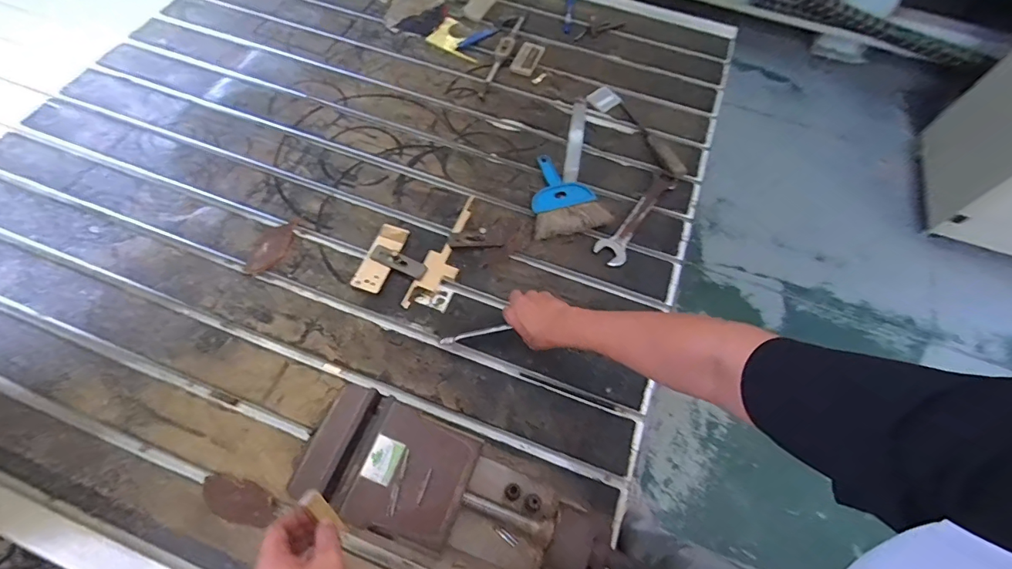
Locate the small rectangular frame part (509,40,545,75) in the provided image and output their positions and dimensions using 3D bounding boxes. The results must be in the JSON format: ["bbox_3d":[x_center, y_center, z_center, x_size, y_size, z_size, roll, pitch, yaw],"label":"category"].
[{"bbox_3d":[0.051,-0.526,1.058,0.055,0.006,0.117,22,63,8],"label":"small rectangular frame part"}]

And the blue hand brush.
[{"bbox_3d":[0.112,-0.177,0.873,0.138,0.021,0.179,-8,63,-7],"label":"blue hand brush"}]

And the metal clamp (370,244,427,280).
[{"bbox_3d":[-0.185,-0.038,0.785,0.098,0.017,0.031,23,63,9],"label":"metal clamp"}]

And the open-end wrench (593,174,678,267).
[{"bbox_3d":[0.253,-0.128,0.859,0.055,0.010,0.239,37,66,16],"label":"open-end wrench"}]

